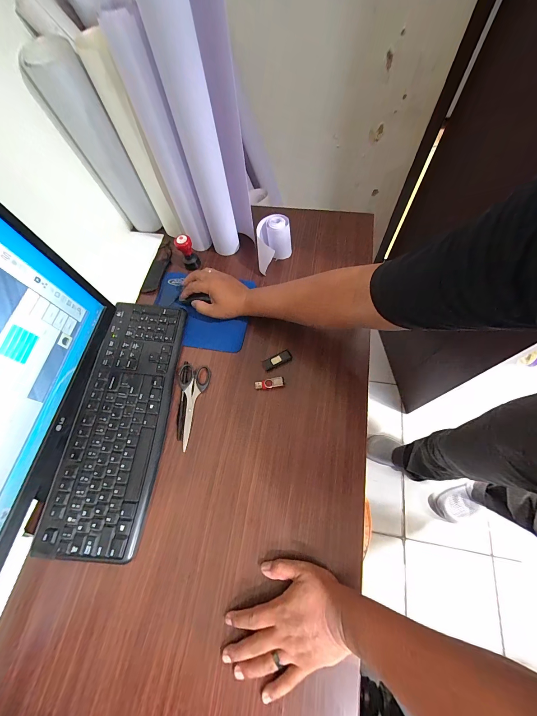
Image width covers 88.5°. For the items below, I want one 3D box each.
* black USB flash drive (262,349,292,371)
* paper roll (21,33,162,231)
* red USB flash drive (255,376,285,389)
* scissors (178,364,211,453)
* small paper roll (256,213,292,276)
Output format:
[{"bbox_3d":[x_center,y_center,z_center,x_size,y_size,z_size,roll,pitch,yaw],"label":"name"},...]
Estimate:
[{"bbox_3d":[0.016,0.004,0.526,0.056,0.006,0.024,-26,70,-13],"label":"black USB flash drive"},{"bbox_3d":[-0.316,-0.390,0.540,0.085,0.307,0.060,-26,70,-13],"label":"paper roll"},{"bbox_3d":[0.002,0.047,0.507,0.053,0.007,0.019,-10,67,-6],"label":"red USB flash drive"},{"bbox_3d":[-0.145,0.084,0.500,0.055,0.007,0.152,6,66,1],"label":"scissors"},{"bbox_3d":[0.012,-0.238,0.595,0.076,0.091,0.091,7,67,1],"label":"small paper roll"}]

